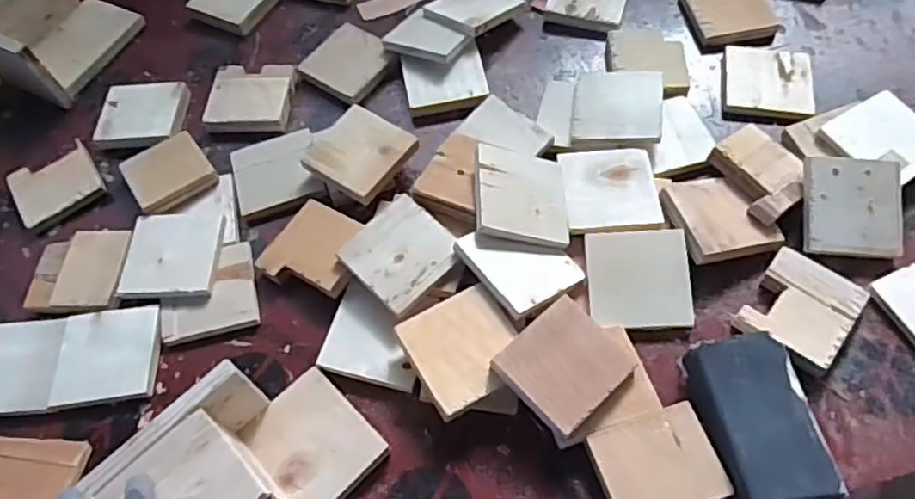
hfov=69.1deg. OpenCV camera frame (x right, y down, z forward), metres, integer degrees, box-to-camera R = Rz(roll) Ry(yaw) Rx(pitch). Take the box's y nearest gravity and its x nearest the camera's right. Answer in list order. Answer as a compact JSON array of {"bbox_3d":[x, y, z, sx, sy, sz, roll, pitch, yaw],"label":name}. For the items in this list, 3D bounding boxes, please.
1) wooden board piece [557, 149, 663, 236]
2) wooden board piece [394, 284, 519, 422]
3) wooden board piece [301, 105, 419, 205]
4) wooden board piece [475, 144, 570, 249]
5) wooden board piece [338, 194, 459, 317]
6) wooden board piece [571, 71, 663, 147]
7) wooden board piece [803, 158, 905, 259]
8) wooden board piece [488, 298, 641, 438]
[{"bbox_3d":[0.149,-0.059,0.650,0.089,0.013,0.092,-4,60,1],"label":"wooden board piece"},{"bbox_3d":[0.006,0.083,0.568,0.093,0.009,0.091,-30,67,-12],"label":"wooden board piece"},{"bbox_3d":[-0.100,-0.100,0.680,0.086,0.015,0.090,34,71,14],"label":"wooden board piece"},{"bbox_3d":[0.059,-0.052,0.633,0.089,0.012,0.098,6,62,-17],"label":"wooden board piece"},{"bbox_3d":[-0.053,0.004,0.618,0.089,0.014,0.089,40,70,23],"label":"wooden board piece"},{"bbox_3d":[0.169,-0.149,0.703,0.090,0.016,0.086,2,68,17],"label":"wooden board piece"},{"bbox_3d":[0.367,-0.040,0.617,0.083,0.009,0.090,4,86,9],"label":"wooden board piece"},{"bbox_3d":[0.090,0.095,0.552,0.092,0.027,0.084,-40,67,-20],"label":"wooden board piece"}]

